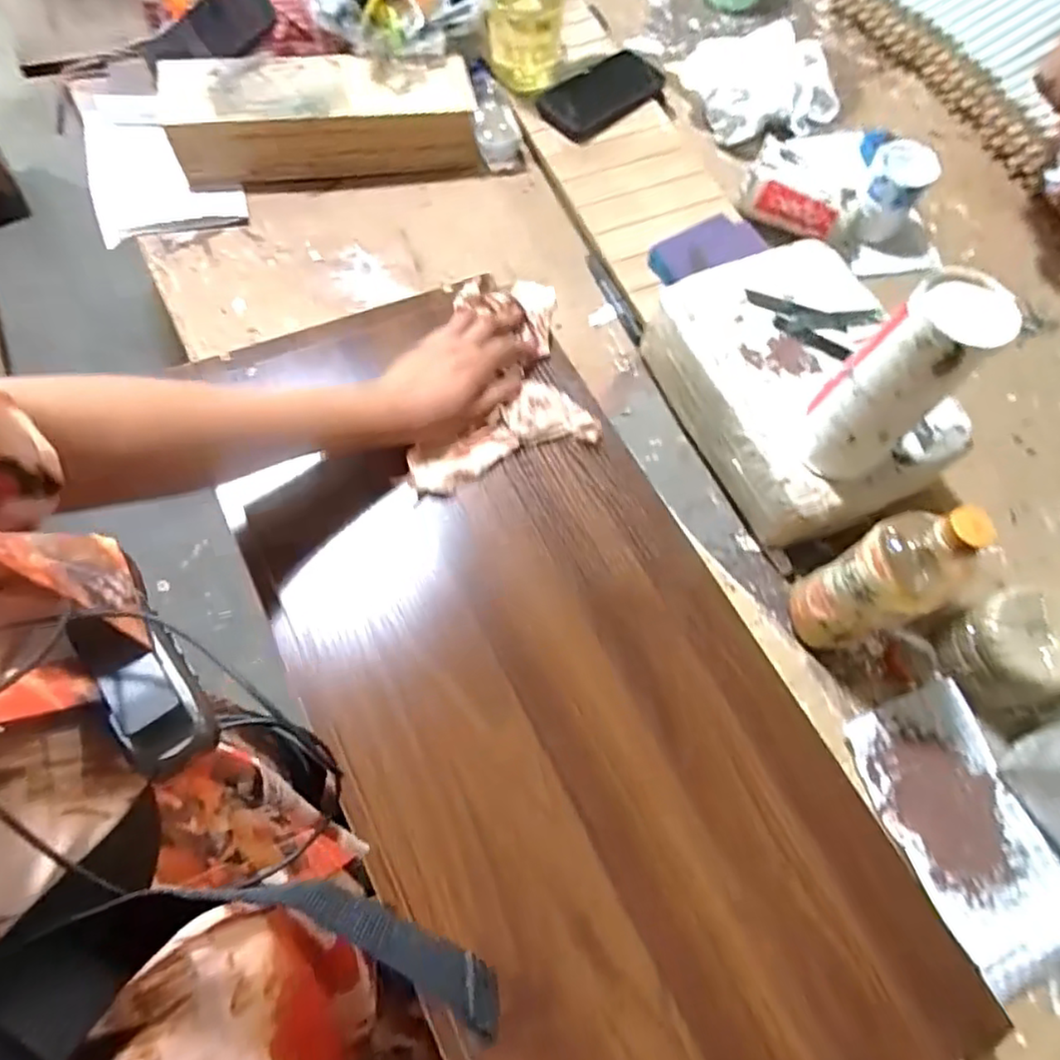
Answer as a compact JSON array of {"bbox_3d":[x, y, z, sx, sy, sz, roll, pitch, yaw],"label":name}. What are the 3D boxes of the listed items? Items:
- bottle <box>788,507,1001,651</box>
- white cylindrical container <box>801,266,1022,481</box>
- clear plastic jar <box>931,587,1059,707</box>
[{"bbox_3d":[0.282,0.041,0.522,0.068,0.181,0.074,-20,71,-10],"label":"bottle"},{"bbox_3d":[0.283,-0.113,0.502,0.072,0.173,0.067,1,69,-3],"label":"white cylindrical container"},{"bbox_3d":[0.417,0.112,0.574,0.073,0.093,0.094,-26,73,-12],"label":"clear plastic jar"}]

